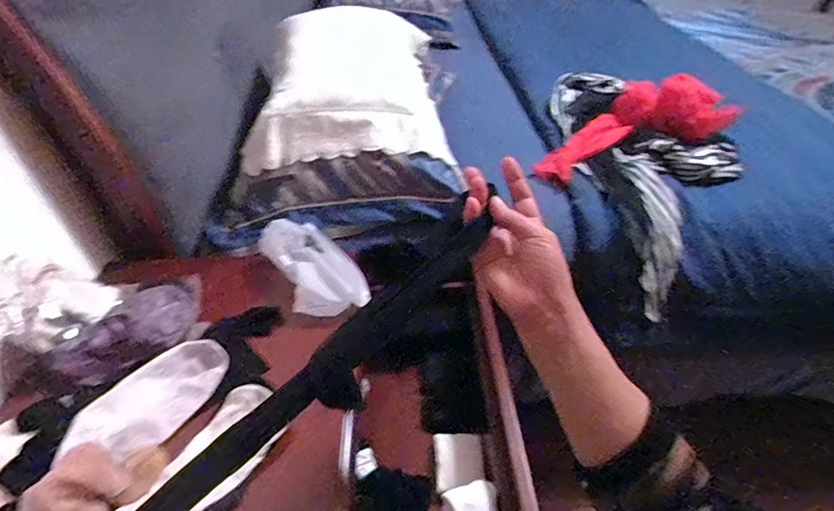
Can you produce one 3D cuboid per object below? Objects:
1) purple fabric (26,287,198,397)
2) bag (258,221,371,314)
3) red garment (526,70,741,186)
[{"bbox_3d":[-0.378,0.091,0.611,0.102,0.072,0.179,32,50,33],"label":"purple fabric"},{"bbox_3d":[-0.164,0.004,0.730,0.114,0.058,0.221,-23,44,-24],"label":"bag"},{"bbox_3d":[0.425,-0.299,0.997,0.401,0.137,0.220,-12,41,-13],"label":"red garment"}]

